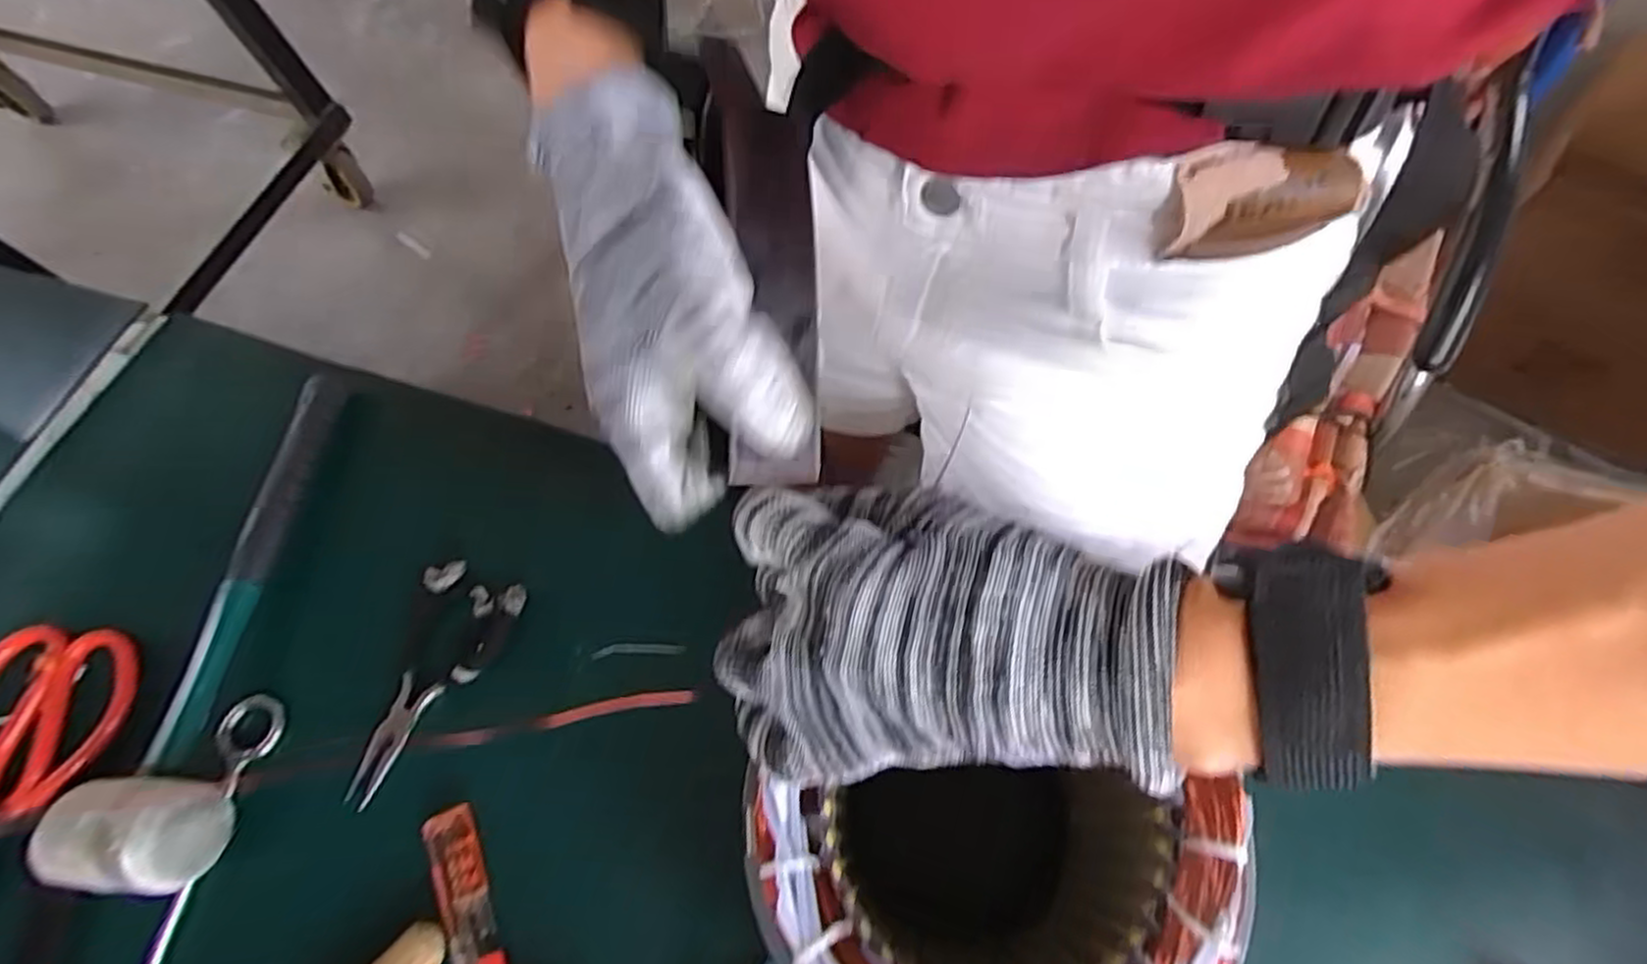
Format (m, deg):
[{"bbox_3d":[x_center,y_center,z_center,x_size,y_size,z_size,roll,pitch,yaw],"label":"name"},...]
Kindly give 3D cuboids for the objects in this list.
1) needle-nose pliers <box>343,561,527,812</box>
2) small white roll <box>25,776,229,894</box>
[{"bbox_3d":[-0.218,0.107,0.404,0.059,0.011,0.126,19,68,13],"label":"needle-nose pliers"},{"bbox_3d":[-0.327,0.168,0.356,0.070,0.050,0.050,-2,64,2],"label":"small white roll"}]

